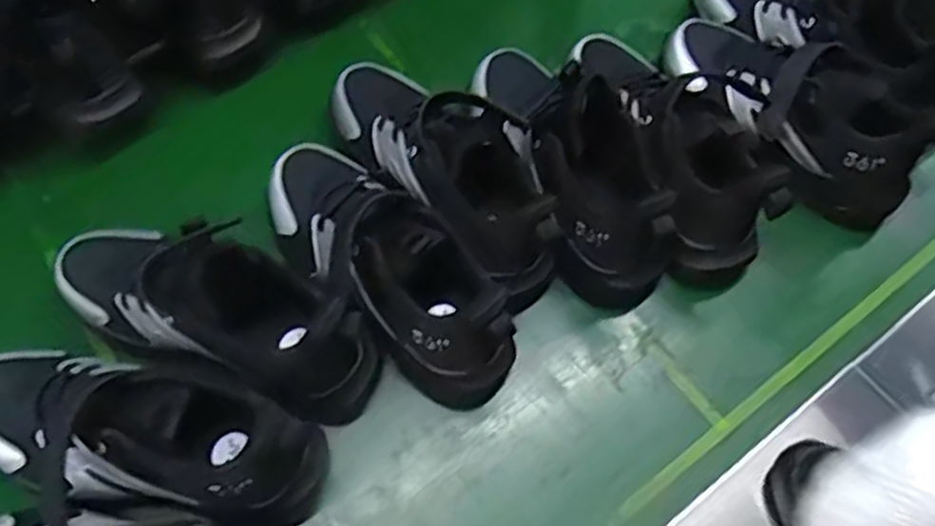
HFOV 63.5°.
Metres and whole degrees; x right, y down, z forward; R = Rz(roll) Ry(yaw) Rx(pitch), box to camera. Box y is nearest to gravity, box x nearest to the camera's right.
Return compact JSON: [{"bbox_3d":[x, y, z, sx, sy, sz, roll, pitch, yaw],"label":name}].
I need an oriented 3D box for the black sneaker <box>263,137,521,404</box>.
[{"bbox_3d":[-0.063,-0.003,0.550,0.088,0.103,0.240,-36,71,-20],"label":"black sneaker"}]

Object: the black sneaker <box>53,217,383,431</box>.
[{"bbox_3d":[-0.179,0.026,0.509,0.250,0.135,0.083,24,63,8],"label":"black sneaker"}]

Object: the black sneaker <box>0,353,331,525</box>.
[{"bbox_3d":[-0.219,0.116,0.480,0.239,0.103,0.095,14,62,3],"label":"black sneaker"}]

